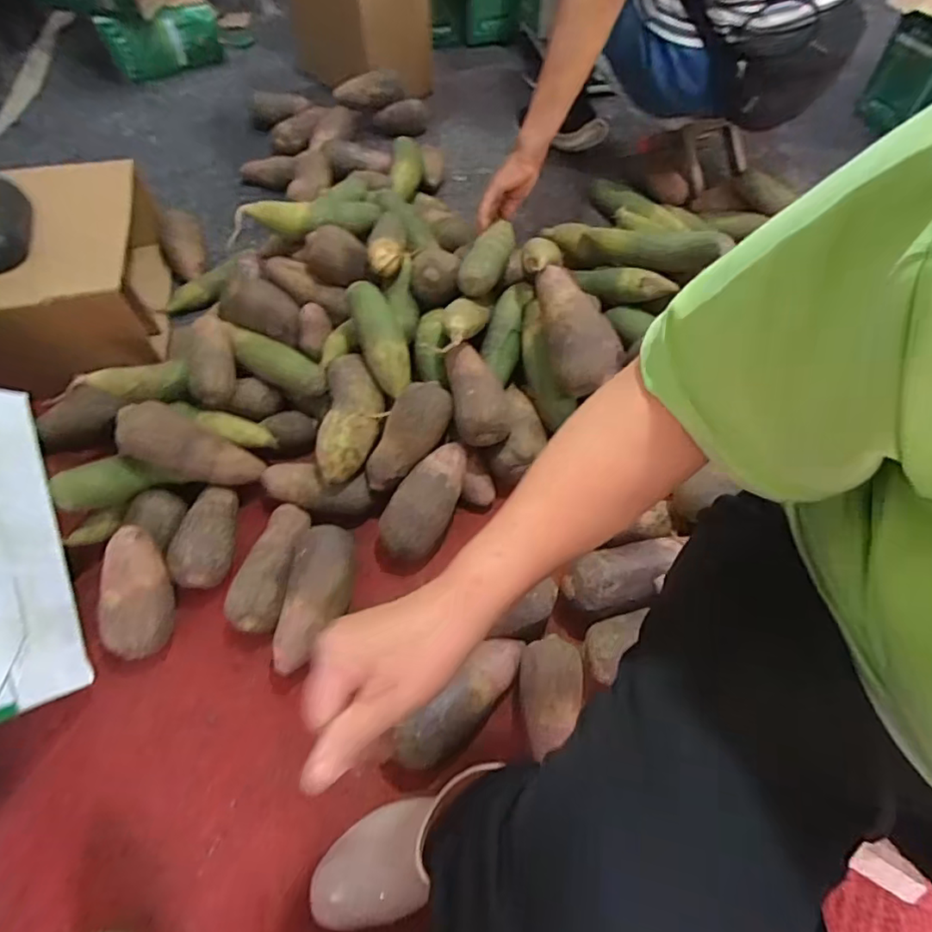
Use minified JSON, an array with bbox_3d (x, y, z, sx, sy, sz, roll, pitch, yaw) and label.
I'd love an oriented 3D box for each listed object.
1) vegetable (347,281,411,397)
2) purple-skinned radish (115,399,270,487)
[{"bbox_3d":[-0.114,-0.173,0.751,0.059,0.044,0.164,-20,83,-11],"label":"vegetable"},{"bbox_3d":[-0.355,-0.022,0.719,0.176,0.060,0.071,27,53,-30],"label":"purple-skinned radish"}]

